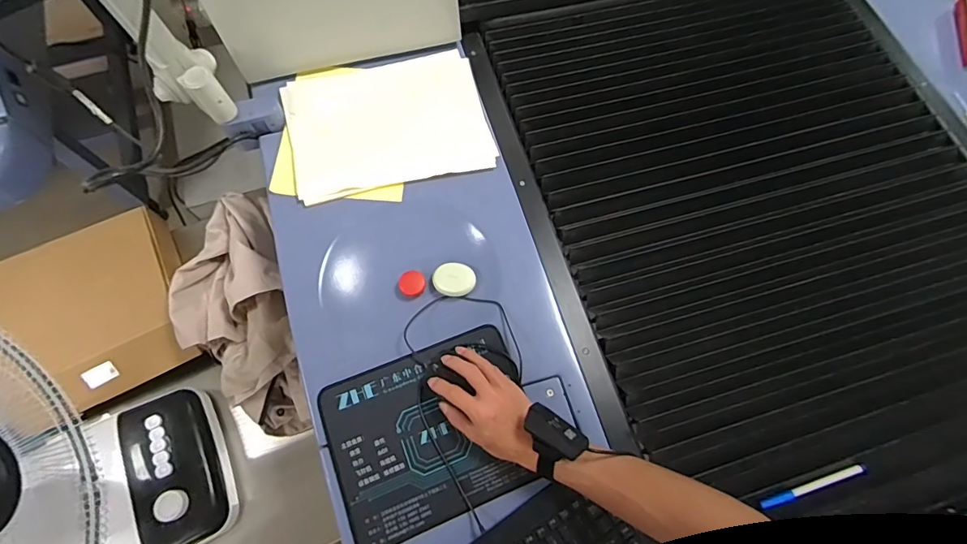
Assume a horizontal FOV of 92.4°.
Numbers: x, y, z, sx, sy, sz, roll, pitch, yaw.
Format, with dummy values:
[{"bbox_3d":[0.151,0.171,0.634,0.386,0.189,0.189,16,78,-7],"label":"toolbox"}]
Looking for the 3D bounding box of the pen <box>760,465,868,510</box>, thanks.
[{"bbox_3d":[0.430,0.280,0.603,0.146,0.013,0.013,-15,71,-8],"label":"pen"}]

